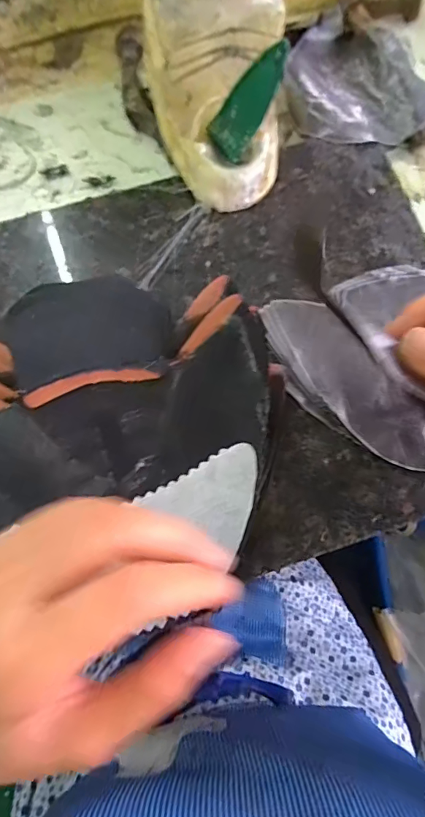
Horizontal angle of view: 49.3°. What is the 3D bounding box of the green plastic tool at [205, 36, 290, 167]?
[{"bbox_3d":[0.029,-0.237,0.360,0.008,0.115,0.038,-34,99,-20],"label":"green plastic tool"}]

